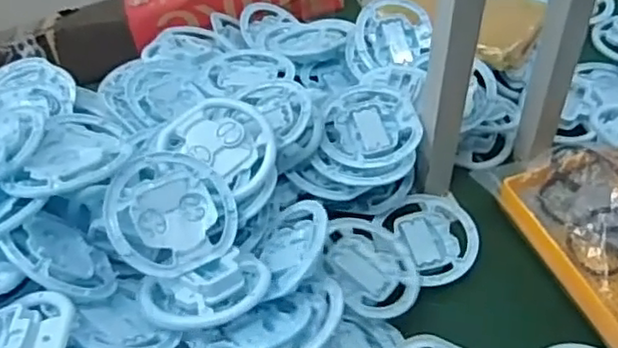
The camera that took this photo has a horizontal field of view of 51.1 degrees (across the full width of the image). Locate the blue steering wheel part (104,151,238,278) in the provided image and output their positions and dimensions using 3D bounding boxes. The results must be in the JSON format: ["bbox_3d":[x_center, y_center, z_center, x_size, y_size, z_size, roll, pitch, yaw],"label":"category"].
[{"bbox_3d":[-0.111,0.030,0.524,0.101,0.012,0.101,9,66,-20],"label":"blue steering wheel part"}]

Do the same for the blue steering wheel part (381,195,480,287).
[{"bbox_3d":[0.127,0.061,0.653,0.087,0.017,0.095,-1,49,1],"label":"blue steering wheel part"}]

